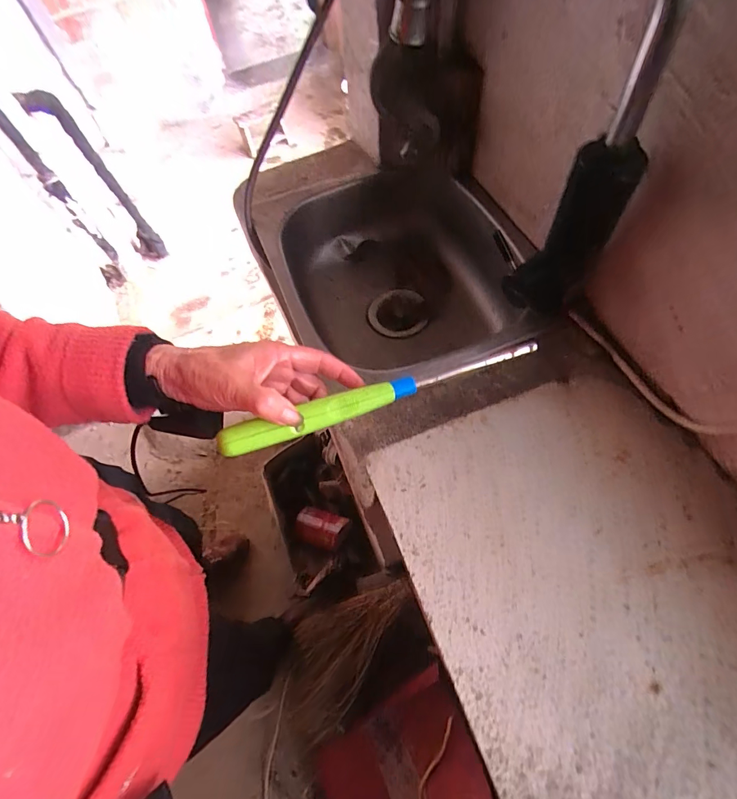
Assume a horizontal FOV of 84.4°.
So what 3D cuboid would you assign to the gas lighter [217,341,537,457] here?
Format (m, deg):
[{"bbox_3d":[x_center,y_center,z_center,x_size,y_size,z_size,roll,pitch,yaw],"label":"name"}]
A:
[{"bbox_3d":[0.011,-0.004,0.326,0.262,0.015,0.018,-18,63,-7],"label":"gas lighter"}]

